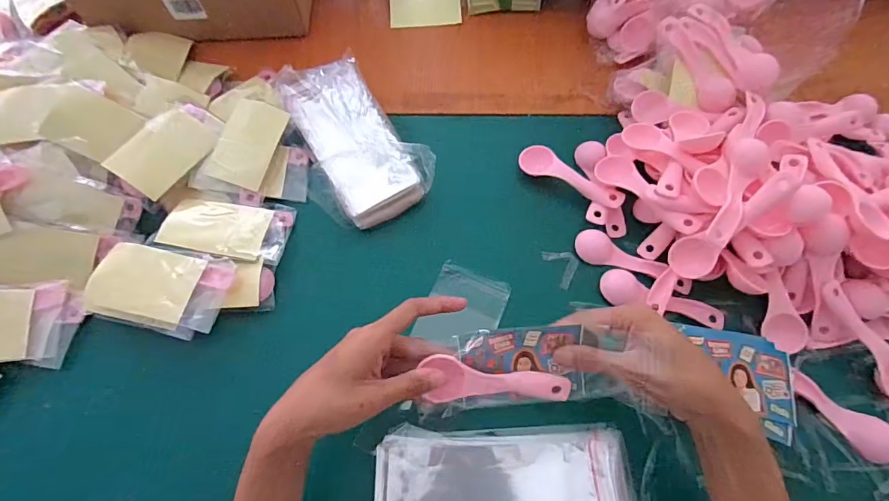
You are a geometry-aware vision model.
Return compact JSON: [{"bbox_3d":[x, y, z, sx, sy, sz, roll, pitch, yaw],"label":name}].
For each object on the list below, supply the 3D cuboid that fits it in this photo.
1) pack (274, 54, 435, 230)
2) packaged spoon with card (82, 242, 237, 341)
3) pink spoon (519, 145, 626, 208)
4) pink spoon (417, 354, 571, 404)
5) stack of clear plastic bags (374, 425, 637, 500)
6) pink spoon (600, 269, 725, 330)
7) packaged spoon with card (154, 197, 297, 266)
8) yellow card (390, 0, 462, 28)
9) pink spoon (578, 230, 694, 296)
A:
[{"bbox_3d":[-0.107,-0.120,0.464,0.117,0.033,0.201,-33,71,-13],"label":"pack"},{"bbox_3d":[-0.256,0.033,0.380,0.117,0.017,0.070,7,67,3],"label":"packaged spoon with card"},{"bbox_3d":[0.132,-0.078,0.451,0.113,0.016,0.031,29,70,12],"label":"pink spoon"},{"bbox_3d":[0.038,0.098,0.314,0.107,0.019,0.028,7,67,-8],"label":"pink spoon"},{"bbox_3d":[0.047,0.187,0.335,0.199,0.017,0.087,0,67,0],"label":"stack of clear plastic bags"},{"bbox_3d":[0.206,0.045,0.409,0.112,0.017,0.033,14,68,6],"label":"pink spoon"},{"bbox_3d":[-0.211,-0.021,0.421,0.114,0.010,0.069,7,50,-8],"label":"packaged spoon with card"},{"bbox_3d":[-0.025,-0.318,0.561,0.091,0.005,0.058,-2,67,-1],"label":"yellow card"},{"bbox_3d":[0.183,0.013,0.419,0.112,0.017,0.035,28,70,11],"label":"pink spoon"}]

